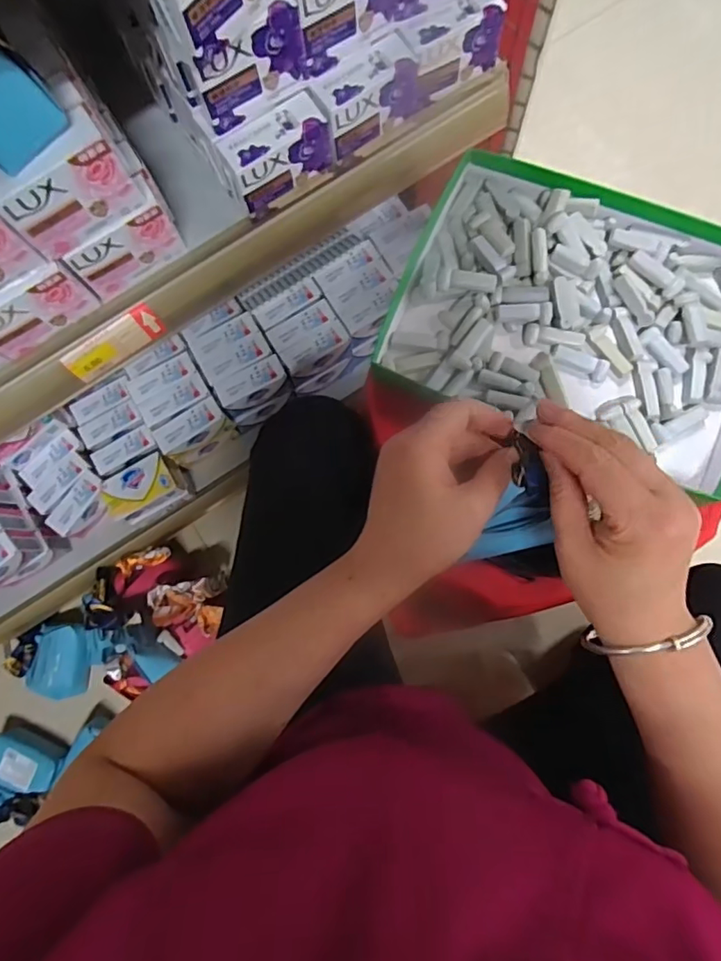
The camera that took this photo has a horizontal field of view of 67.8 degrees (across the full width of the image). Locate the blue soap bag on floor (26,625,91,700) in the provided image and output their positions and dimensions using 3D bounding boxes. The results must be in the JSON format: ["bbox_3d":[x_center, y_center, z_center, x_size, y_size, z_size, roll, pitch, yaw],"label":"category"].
[{"bbox_3d":[-0.506,0.301,0.894,0.099,0.037,0.113,-3,79,2],"label":"blue soap bag on floor"}]

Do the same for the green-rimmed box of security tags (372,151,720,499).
[{"bbox_3d":[0.195,-0.143,0.471,0.316,0.047,0.238,20,81,6],"label":"green-rimmed box of security tags"}]

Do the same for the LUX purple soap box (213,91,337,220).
[{"bbox_3d":[-0.071,-0.280,0.466,0.096,0.057,0.040,-31,79,-4],"label":"LUX purple soap box"}]

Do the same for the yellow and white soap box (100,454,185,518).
[{"bbox_3d":[-0.320,0.009,0.774,0.102,0.026,0.058,-27,79,-3],"label":"yellow and white soap box"}]

